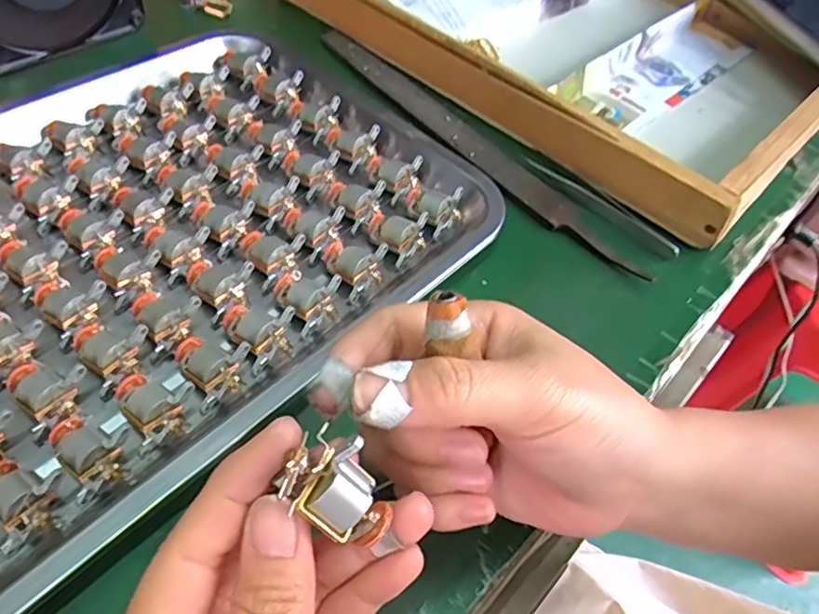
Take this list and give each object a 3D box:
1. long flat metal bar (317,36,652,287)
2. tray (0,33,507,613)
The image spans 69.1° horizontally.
[{"bbox_3d":[0.036,-0.114,0.399,0.029,0.006,0.295,-31,63,-27],"label":"long flat metal bar"},{"bbox_3d":[-0.144,-0.039,0.308,0.253,0.020,0.343,41,58,21],"label":"tray"}]

